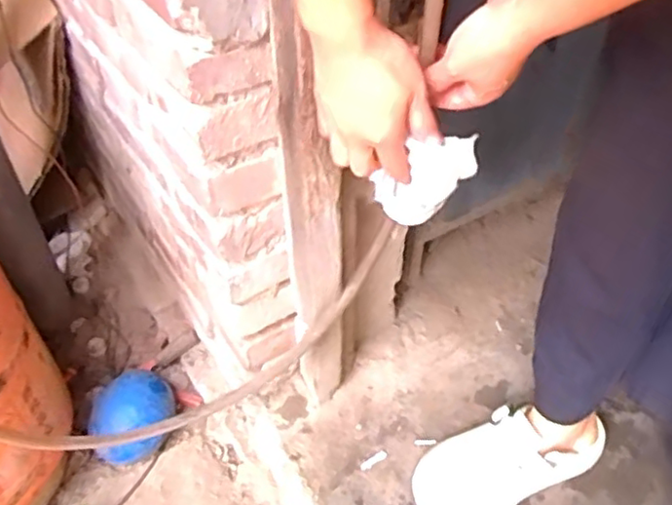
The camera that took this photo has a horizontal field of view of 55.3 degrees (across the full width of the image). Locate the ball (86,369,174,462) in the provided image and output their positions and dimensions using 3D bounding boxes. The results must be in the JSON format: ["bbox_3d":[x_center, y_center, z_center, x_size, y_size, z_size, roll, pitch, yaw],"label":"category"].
[{"bbox_3d":[-0.297,0.238,0.935,0.118,0.096,0.129,0,44,0],"label":"ball"}]

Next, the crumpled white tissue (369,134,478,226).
[{"bbox_3d":[0.076,-0.063,0.561,0.057,0.121,0.021,46,52,-6],"label":"crumpled white tissue"}]

